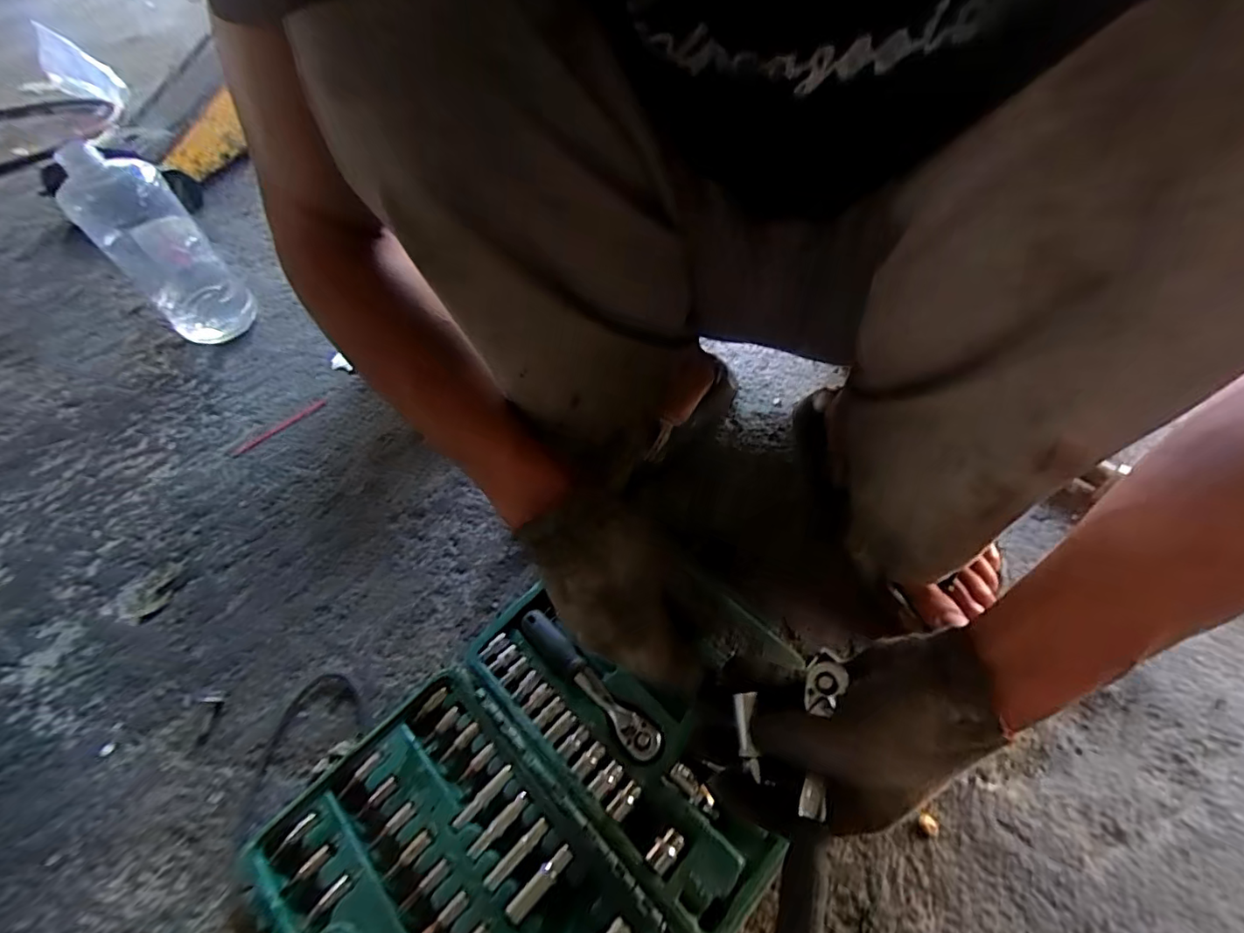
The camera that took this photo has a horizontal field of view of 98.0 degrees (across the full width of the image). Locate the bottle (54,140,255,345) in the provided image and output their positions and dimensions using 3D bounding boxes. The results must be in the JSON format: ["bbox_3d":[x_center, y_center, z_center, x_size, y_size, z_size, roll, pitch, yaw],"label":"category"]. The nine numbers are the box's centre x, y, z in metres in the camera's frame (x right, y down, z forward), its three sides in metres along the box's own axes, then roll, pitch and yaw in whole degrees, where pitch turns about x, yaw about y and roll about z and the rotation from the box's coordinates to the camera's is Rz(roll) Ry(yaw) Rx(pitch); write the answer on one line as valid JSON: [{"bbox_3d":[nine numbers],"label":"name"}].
[{"bbox_3d":[-0.572,-0.269,0.681,0.097,0.245,0.084,-34,57,-17],"label":"bottle"}]

